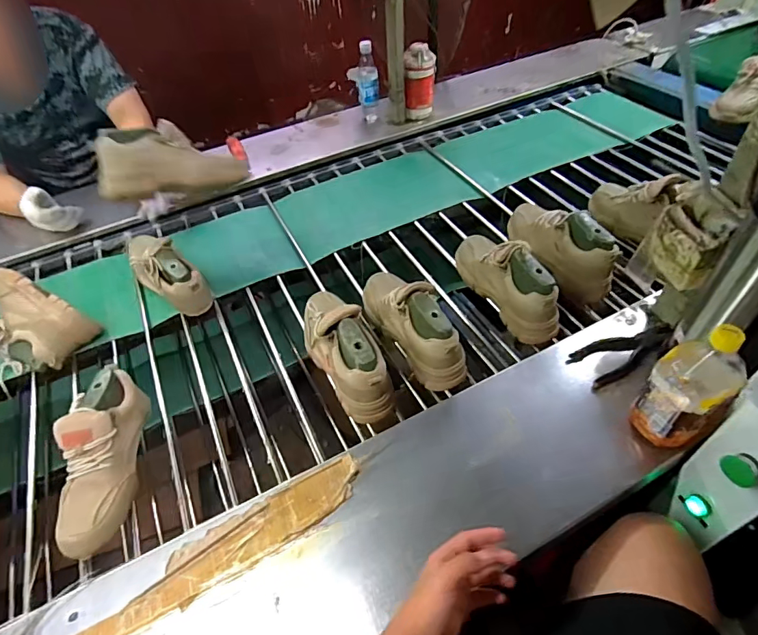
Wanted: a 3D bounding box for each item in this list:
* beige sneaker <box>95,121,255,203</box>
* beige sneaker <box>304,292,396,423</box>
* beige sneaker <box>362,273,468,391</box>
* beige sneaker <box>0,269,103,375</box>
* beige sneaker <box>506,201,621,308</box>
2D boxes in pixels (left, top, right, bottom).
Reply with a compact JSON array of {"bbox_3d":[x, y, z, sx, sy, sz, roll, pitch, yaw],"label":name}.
[{"bbox_3d":[-0.413,-0.310,0.897,0.259,0.123,0.103,-27,53,-16],"label":"beige sneaker"},{"bbox_3d":[-0.064,0.042,0.761,0.086,0.114,0.257,-23,52,-13],"label":"beige sneaker"},{"bbox_3d":[0.059,-0.010,0.817,0.100,0.115,0.272,-27,53,-16],"label":"beige sneaker"},{"bbox_3d":[-0.675,0.008,0.871,0.237,0.087,0.140,19,55,20],"label":"beige sneaker"},{"bbox_3d":[0.354,-0.159,0.909,0.082,0.118,0.286,-21,52,-12],"label":"beige sneaker"}]

